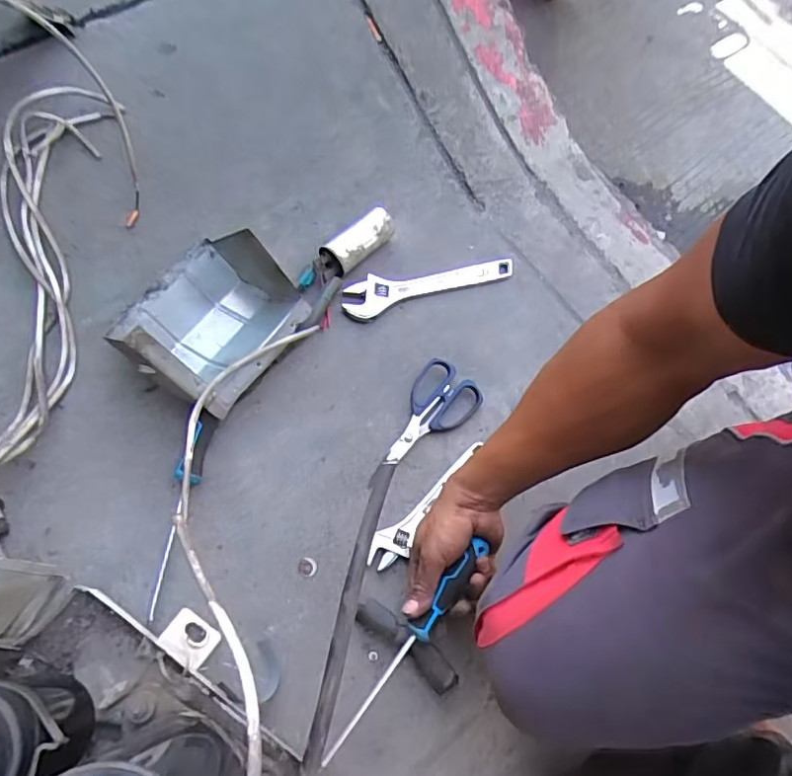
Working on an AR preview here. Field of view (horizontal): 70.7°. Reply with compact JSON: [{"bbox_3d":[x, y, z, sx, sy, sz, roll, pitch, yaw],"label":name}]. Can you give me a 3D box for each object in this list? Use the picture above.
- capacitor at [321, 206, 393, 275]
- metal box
[{"bbox_3d":[-0.048,-0.193,0.732,0.115,0.047,0.040,-40,77,-15],"label":"capacitor"},{"bbox_3d":[-0.213,-0.084,0.640,0.172,0.112,0.188,35,73,10],"label":"metal box"}]

